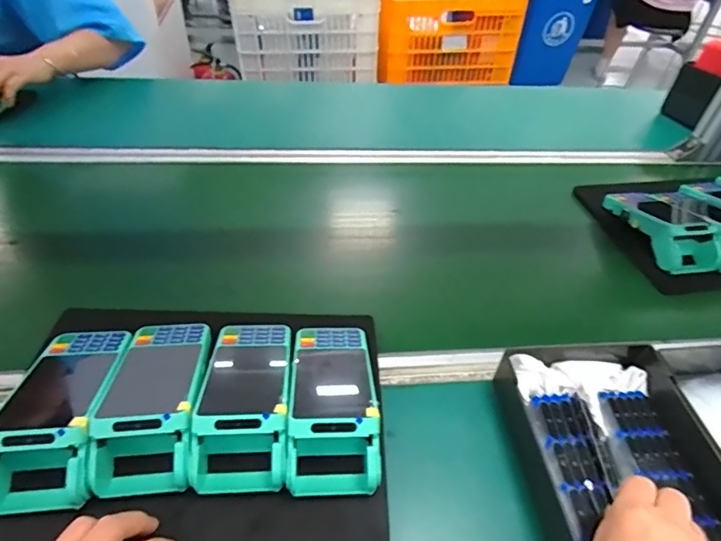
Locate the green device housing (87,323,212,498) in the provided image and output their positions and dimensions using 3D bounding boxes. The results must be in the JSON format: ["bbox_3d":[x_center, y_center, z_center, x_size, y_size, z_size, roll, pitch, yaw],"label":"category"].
[{"bbox_3d":[-0.182,0.104,0.417,0.080,0.051,0.170,-2,44,-10],"label":"green device housing"}]

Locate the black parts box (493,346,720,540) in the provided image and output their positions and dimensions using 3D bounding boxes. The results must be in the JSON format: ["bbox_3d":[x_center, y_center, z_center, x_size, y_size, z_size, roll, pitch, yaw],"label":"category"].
[{"bbox_3d":[0.243,0.182,0.409,0.174,0.052,0.261,-1,44,-8],"label":"black parts box"}]

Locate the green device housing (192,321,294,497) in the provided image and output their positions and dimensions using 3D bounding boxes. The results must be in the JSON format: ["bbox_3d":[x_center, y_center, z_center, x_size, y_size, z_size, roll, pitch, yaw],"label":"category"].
[{"bbox_3d":[-0.101,0.104,0.424,0.075,0.057,0.166,0,44,-7],"label":"green device housing"}]

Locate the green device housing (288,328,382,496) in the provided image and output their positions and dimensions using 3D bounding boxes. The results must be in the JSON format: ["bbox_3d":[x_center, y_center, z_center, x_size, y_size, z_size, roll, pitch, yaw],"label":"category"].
[{"bbox_3d":[-0.026,0.110,0.430,0.072,0.058,0.166,1,44,-6],"label":"green device housing"}]

